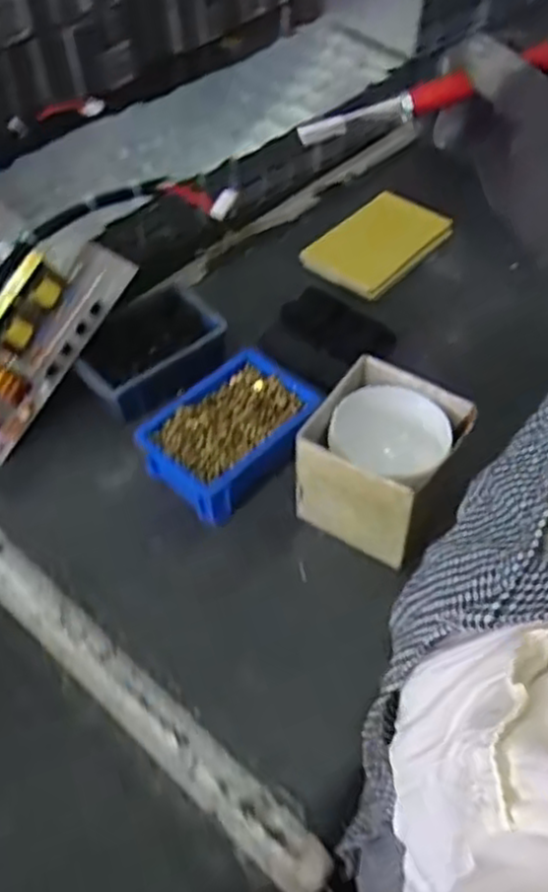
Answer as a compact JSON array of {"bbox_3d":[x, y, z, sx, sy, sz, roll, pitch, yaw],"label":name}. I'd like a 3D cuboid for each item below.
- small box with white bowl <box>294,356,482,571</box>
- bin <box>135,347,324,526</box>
[{"bbox_3d":[0.089,0.015,0.612,0.101,0.113,0.107,30,58,22],"label":"small box with white bowl"},{"bbox_3d":[-0.036,-0.010,0.666,0.103,0.054,0.151,37,61,26],"label":"bin"}]

